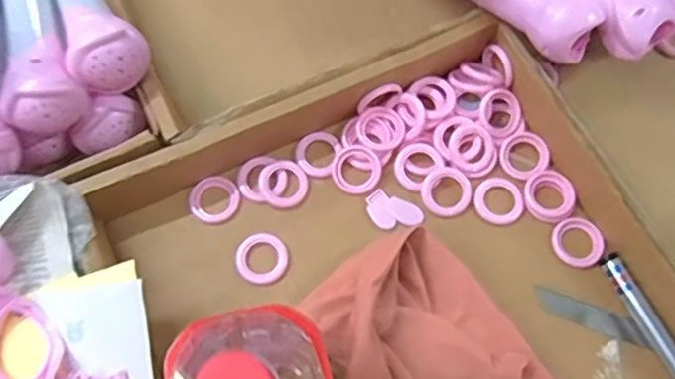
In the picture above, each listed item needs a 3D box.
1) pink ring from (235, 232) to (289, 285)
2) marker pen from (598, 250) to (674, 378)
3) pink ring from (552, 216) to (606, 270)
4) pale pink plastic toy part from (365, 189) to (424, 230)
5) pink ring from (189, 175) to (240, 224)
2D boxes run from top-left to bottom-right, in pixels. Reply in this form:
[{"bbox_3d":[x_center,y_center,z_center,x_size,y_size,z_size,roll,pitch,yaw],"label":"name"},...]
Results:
[{"bbox_3d":[-0.055,0.050,0.468,0.037,0.007,0.036,0,69,-1],"label":"pink ring"},{"bbox_3d":[0.225,0.107,0.446,0.017,0.011,0.135,-25,72,-10],"label":"marker pen"},{"bbox_3d":[0.178,0.041,0.477,0.036,0.010,0.038,0,69,-1],"label":"pink ring"},{"bbox_3d":[0.042,0.018,0.482,0.042,0.004,0.027,24,71,7],"label":"pale pink plastic toy part"},{"bbox_3d":[-0.093,0.008,0.485,0.037,0.004,0.037,0,69,-1],"label":"pink ring"}]

